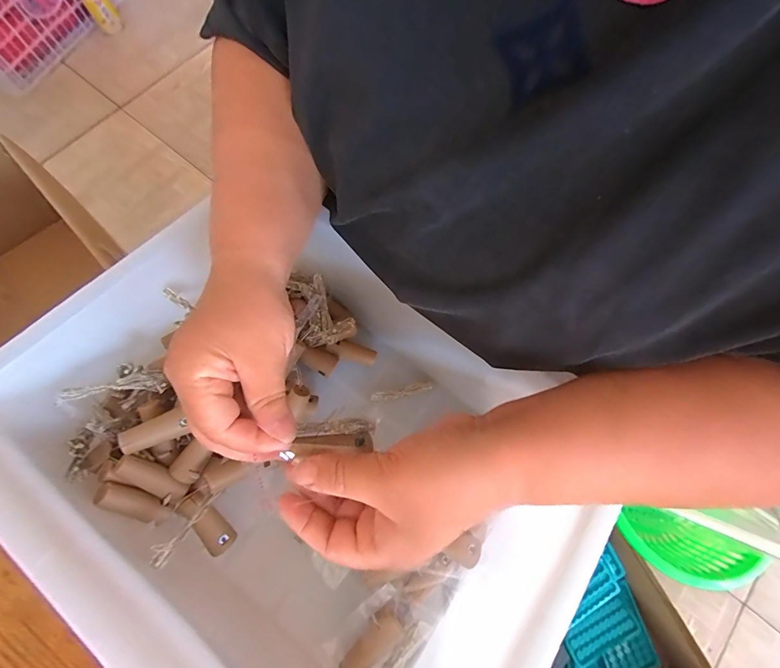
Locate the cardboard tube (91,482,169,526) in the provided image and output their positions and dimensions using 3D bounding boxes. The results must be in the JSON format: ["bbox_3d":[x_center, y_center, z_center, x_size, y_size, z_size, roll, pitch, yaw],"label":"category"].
[{"bbox_3d":[-0.186,0.124,0.274,0.049,0.015,0.018,44,73,-31],"label":"cardboard tube"}]

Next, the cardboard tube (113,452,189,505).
[{"bbox_3d":[-0.173,0.105,0.275,0.050,0.013,0.017,42,74,-21],"label":"cardboard tube"}]

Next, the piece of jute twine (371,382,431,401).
[{"bbox_3d":[0.011,0.055,0.360,0.058,0.007,0.009,-14,73,-5],"label":"piece of jute twine"}]

